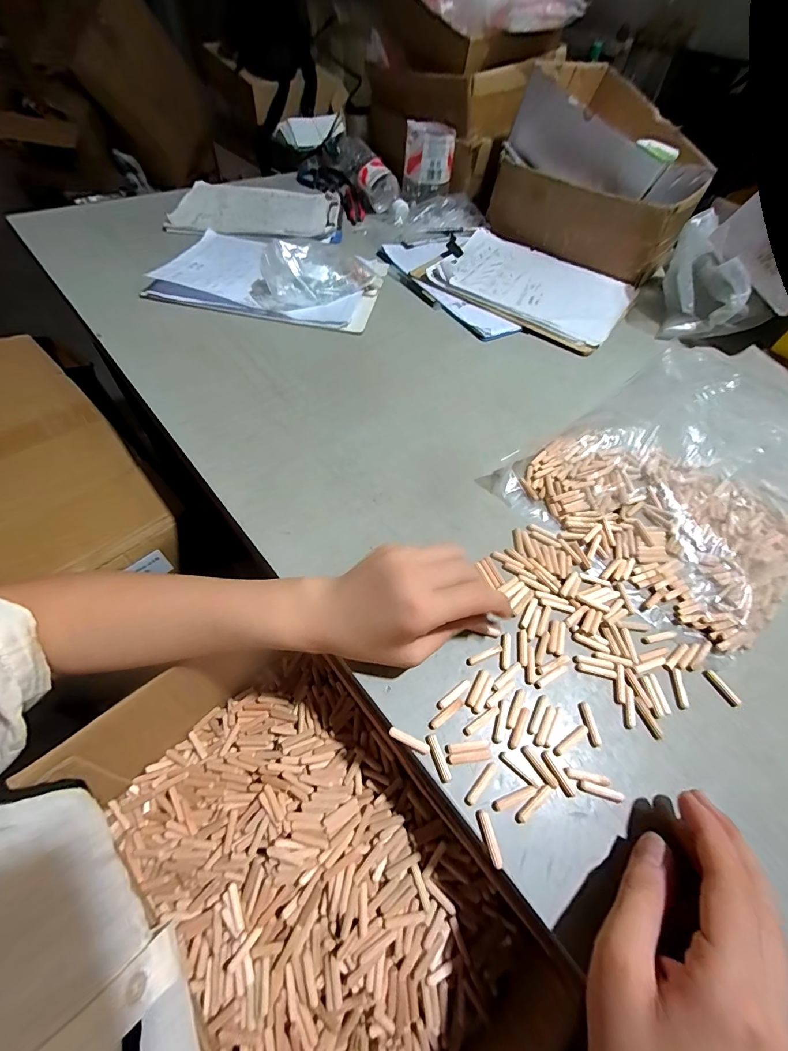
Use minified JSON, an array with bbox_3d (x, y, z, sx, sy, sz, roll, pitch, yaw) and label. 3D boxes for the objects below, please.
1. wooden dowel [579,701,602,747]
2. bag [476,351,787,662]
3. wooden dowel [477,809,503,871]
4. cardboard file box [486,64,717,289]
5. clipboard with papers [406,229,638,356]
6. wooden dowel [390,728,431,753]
[{"bbox_3d":[0.146,0.147,0.292,0.008,0.006,0.029,-5,59,-8],"label":"wooden dowel"},{"bbox_3d":[0.319,-0.070,0.412,0.354,0.067,0.268,-35,67,-23],"label":"bag"},{"bbox_3d":[0.061,0.198,0.249,0.008,0.007,0.029,-11,59,-11],"label":"wooden dowel"},{"bbox_3d":[0.361,-0.622,0.696,0.336,0.186,0.266,26,58,13],"label":"cardboard file box"},{"bbox_3d":[0.224,-0.409,0.659,0.319,0.017,0.241,31,61,14],"label":"clipboard with papers"},{"bbox_3d":[0.011,0.151,0.276,0.030,0.004,0.007,22,59,9],"label":"wooden dowel"}]

